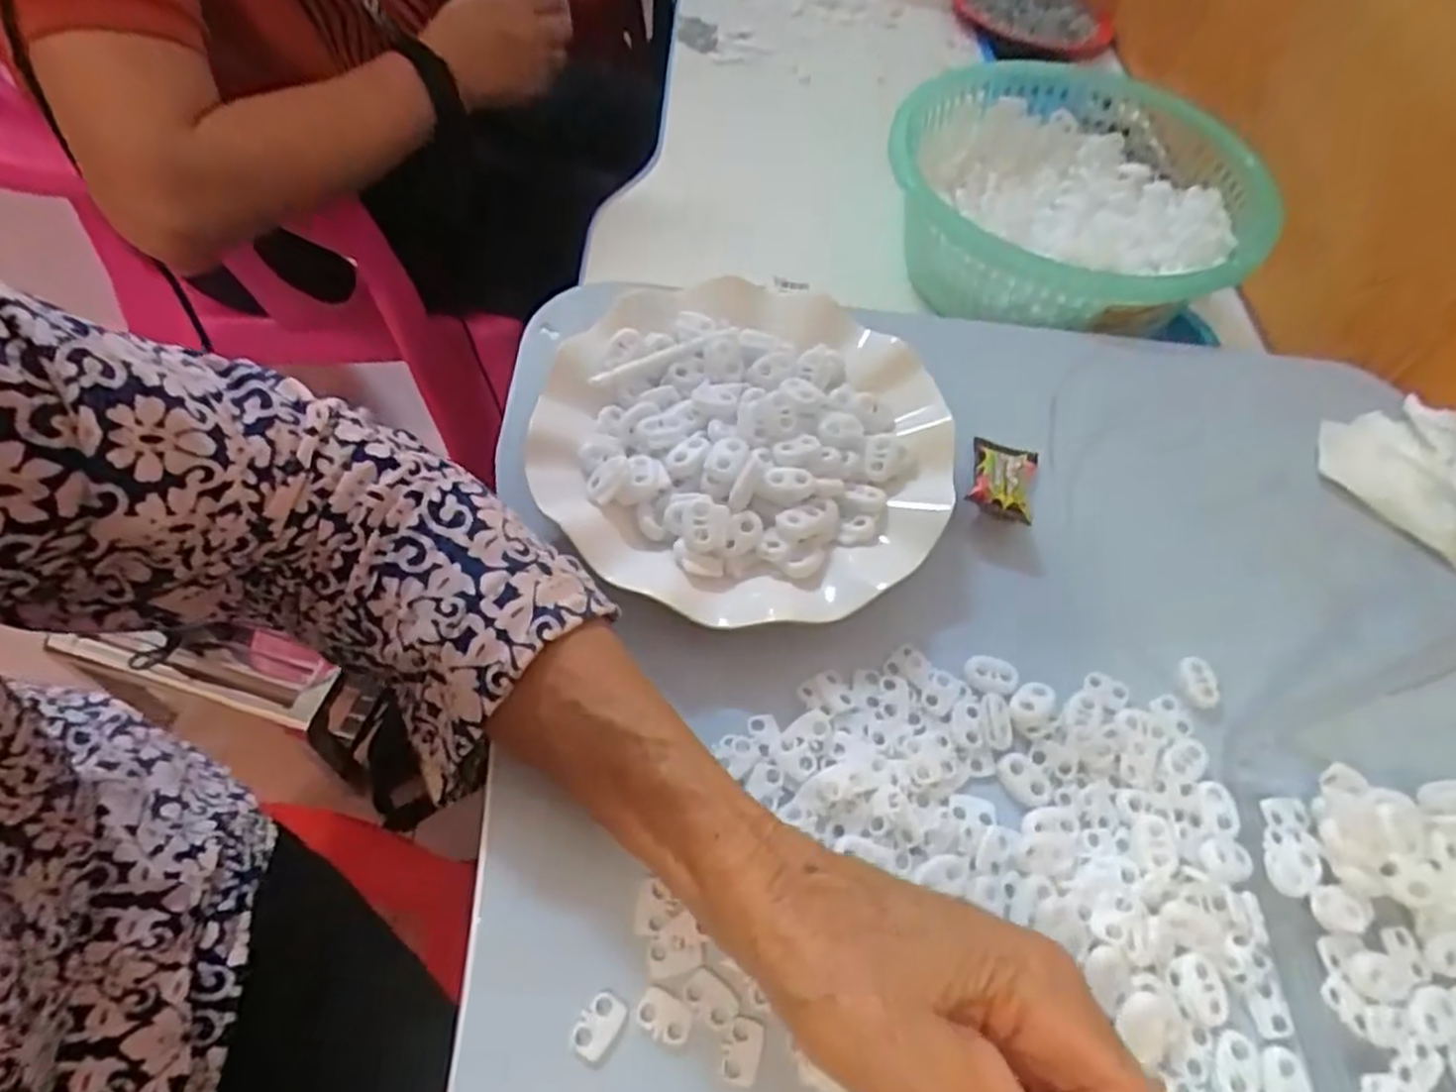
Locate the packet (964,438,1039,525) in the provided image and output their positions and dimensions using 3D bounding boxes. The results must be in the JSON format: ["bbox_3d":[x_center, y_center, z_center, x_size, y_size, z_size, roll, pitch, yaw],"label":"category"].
[{"bbox_3d":[0.129,-0.031,0.376,0.031,0.021,0.048,18,58,6],"label":"packet"}]

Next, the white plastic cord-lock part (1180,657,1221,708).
[{"bbox_3d":[0.200,0.056,0.337,0.012,0.004,0.022,1,58,-4],"label":"white plastic cord-lock part"}]

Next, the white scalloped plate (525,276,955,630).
[{"bbox_3d":[0.008,-0.048,0.358,0.178,0.024,0.179,2,58,-3],"label":"white scalloped plate"}]

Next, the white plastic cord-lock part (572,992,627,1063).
[{"bbox_3d":[-0.041,0.152,0.252,0.012,0.004,0.018,27,60,12],"label":"white plastic cord-lock part"}]

